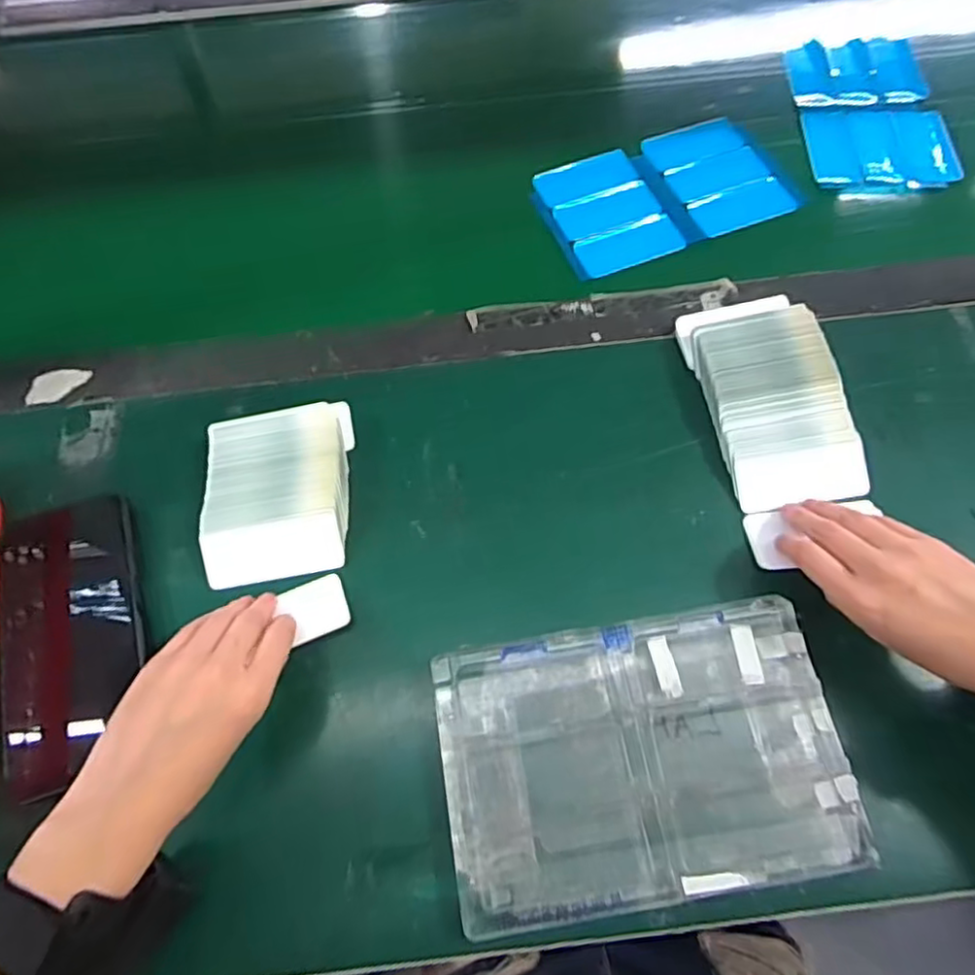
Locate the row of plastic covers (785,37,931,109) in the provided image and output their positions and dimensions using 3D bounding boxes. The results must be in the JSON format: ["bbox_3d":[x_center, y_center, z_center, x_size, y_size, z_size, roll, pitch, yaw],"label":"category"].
[{"bbox_3d":[0.335,-0.381,0.584,0.120,0.008,0.097,-3,65,1],"label":"row of plastic covers"}]

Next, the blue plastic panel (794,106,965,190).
[{"bbox_3d":[0.336,-0.289,0.545,0.120,0.009,0.101,4,65,4],"label":"blue plastic panel"}]

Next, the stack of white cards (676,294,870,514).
[{"bbox_3d":[0.189,-0.063,0.426,0.085,0.028,0.146,-11,65,-3],"label":"stack of white cards"}]

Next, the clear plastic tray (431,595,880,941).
[{"bbox_3d":[0.081,0.143,0.342,0.205,0.018,0.135,-9,65,-2],"label":"clear plastic tray"}]

